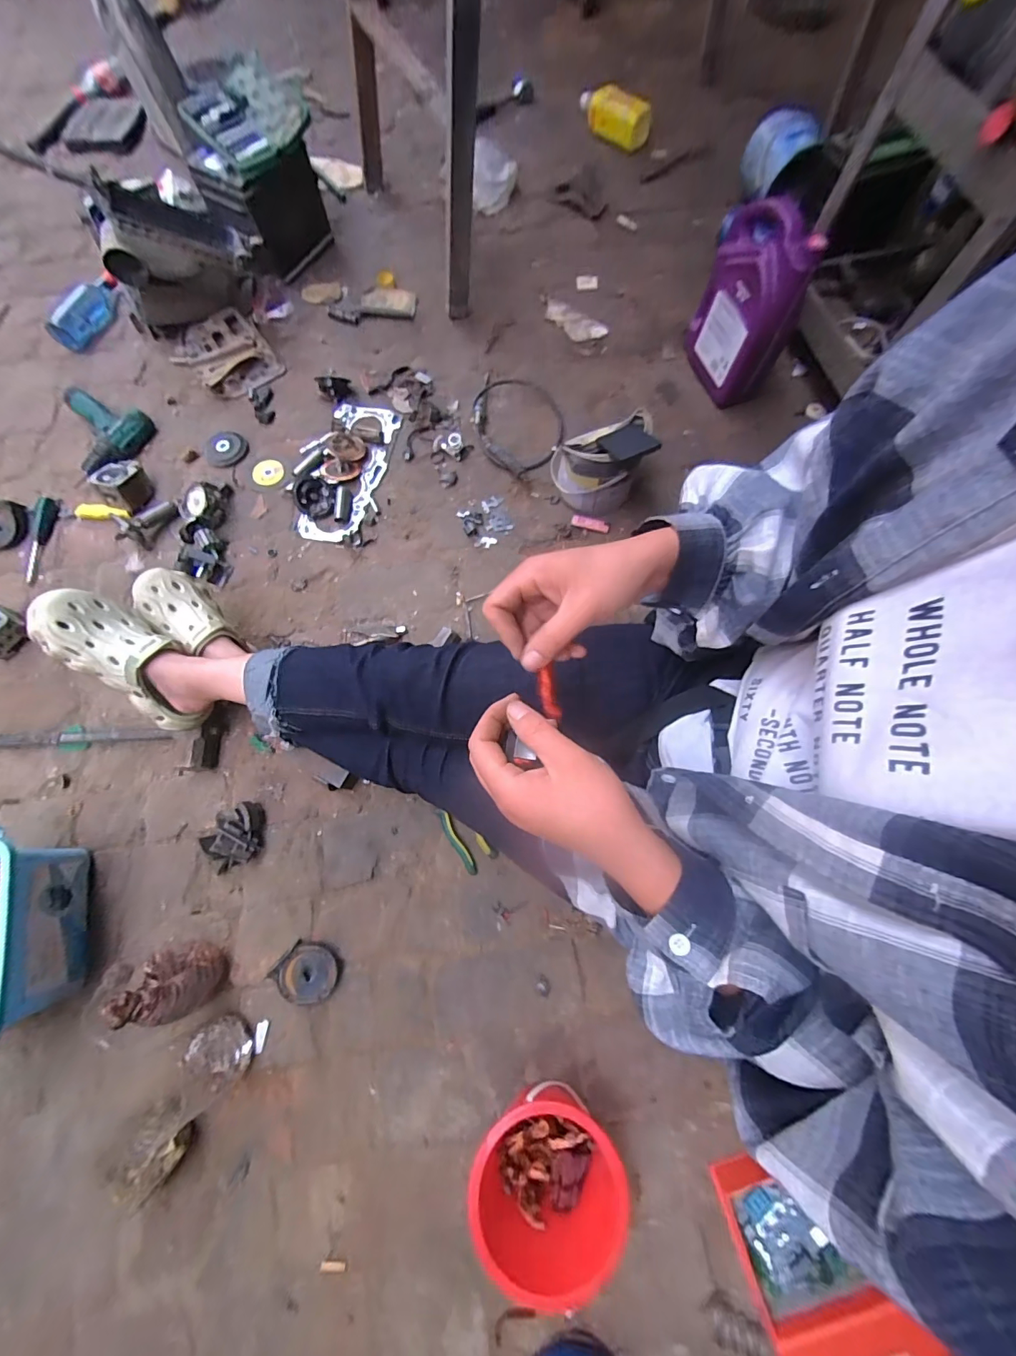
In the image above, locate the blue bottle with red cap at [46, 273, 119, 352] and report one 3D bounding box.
[{"bbox_3d":[-0.897,-0.784,0.971,0.067,0.061,0.184,32,84,13],"label":"blue bottle with red cap"}]

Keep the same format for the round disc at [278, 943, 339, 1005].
[{"bbox_3d":[-0.305,0.452,0.700,0.082,0.017,0.082,0,85,-13],"label":"round disc"}]

